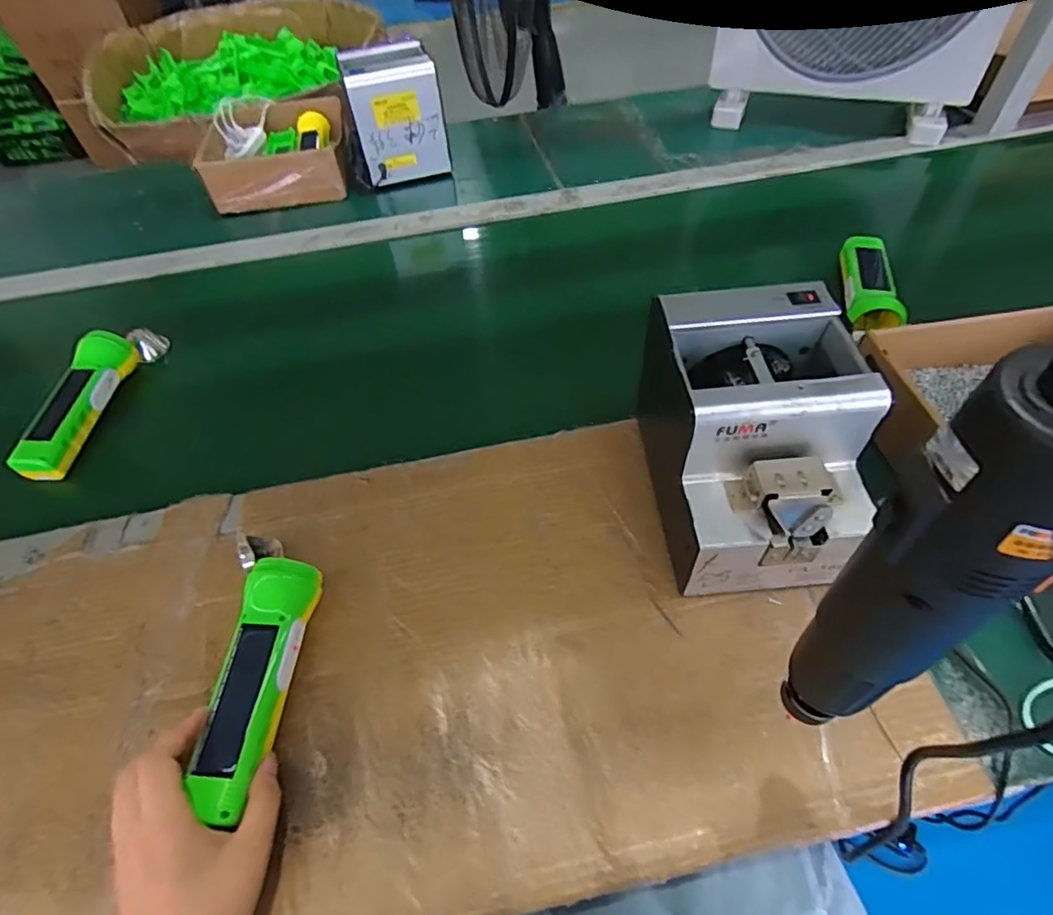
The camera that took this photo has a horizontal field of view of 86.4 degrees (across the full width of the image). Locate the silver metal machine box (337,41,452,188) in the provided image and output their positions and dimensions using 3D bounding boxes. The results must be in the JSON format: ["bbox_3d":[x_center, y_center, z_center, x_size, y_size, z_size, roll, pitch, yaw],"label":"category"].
[{"bbox_3d":[-0.189,-0.491,0.821,0.124,0.156,0.112,-18,53,-9],"label":"silver metal machine box"}]

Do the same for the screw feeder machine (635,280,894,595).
[{"bbox_3d":[0.160,-0.011,0.417,0.119,0.148,0.170,-4,52,1],"label":"screw feeder machine"}]

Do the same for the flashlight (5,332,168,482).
[{"bbox_3d":[-0.458,-0.070,0.584,0.047,0.053,0.213,-1,51,5],"label":"flashlight"}]

